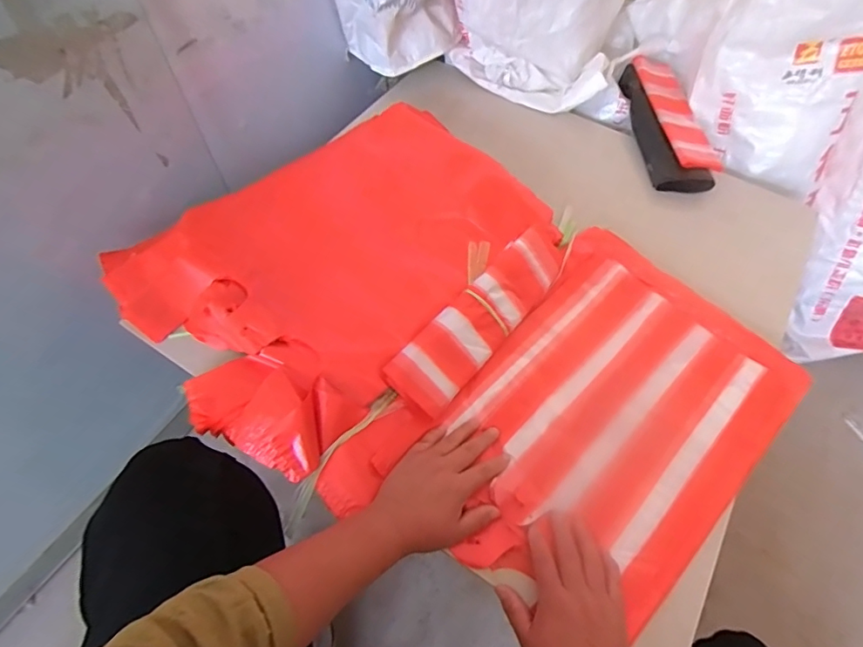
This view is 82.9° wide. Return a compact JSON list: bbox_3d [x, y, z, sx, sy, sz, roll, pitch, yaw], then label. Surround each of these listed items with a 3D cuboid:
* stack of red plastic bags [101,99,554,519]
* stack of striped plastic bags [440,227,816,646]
[{"bbox_3d":[-0.124,-0.087,0.697,0.472,0.078,0.544,34,63,18],"label":"stack of red plastic bags"},{"bbox_3d":[0.219,0.109,0.612,0.327,0.036,0.452,39,69,23],"label":"stack of striped plastic bags"}]

